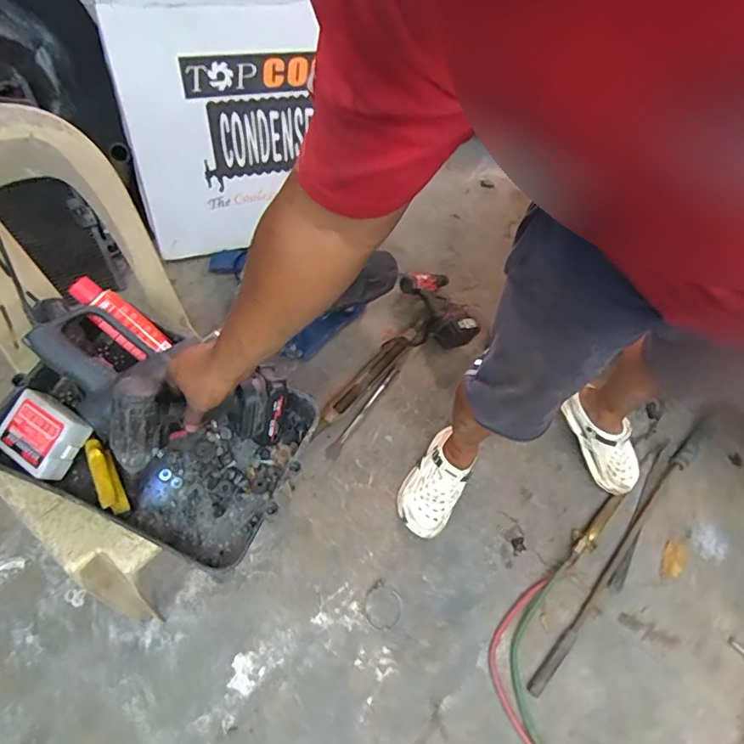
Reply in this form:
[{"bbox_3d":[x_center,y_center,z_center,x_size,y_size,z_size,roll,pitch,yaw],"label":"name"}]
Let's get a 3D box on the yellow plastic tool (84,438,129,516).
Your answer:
[{"bbox_3d":[-0.369,0.145,0.698,0.027,0.038,0.105,-24,70,-17],"label":"yellow plastic tool"}]

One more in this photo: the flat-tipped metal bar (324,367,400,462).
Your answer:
[{"bbox_3d":[-0.018,0.102,1.315,0.030,0.011,0.313,34,63,15],"label":"flat-tipped metal bar"}]

